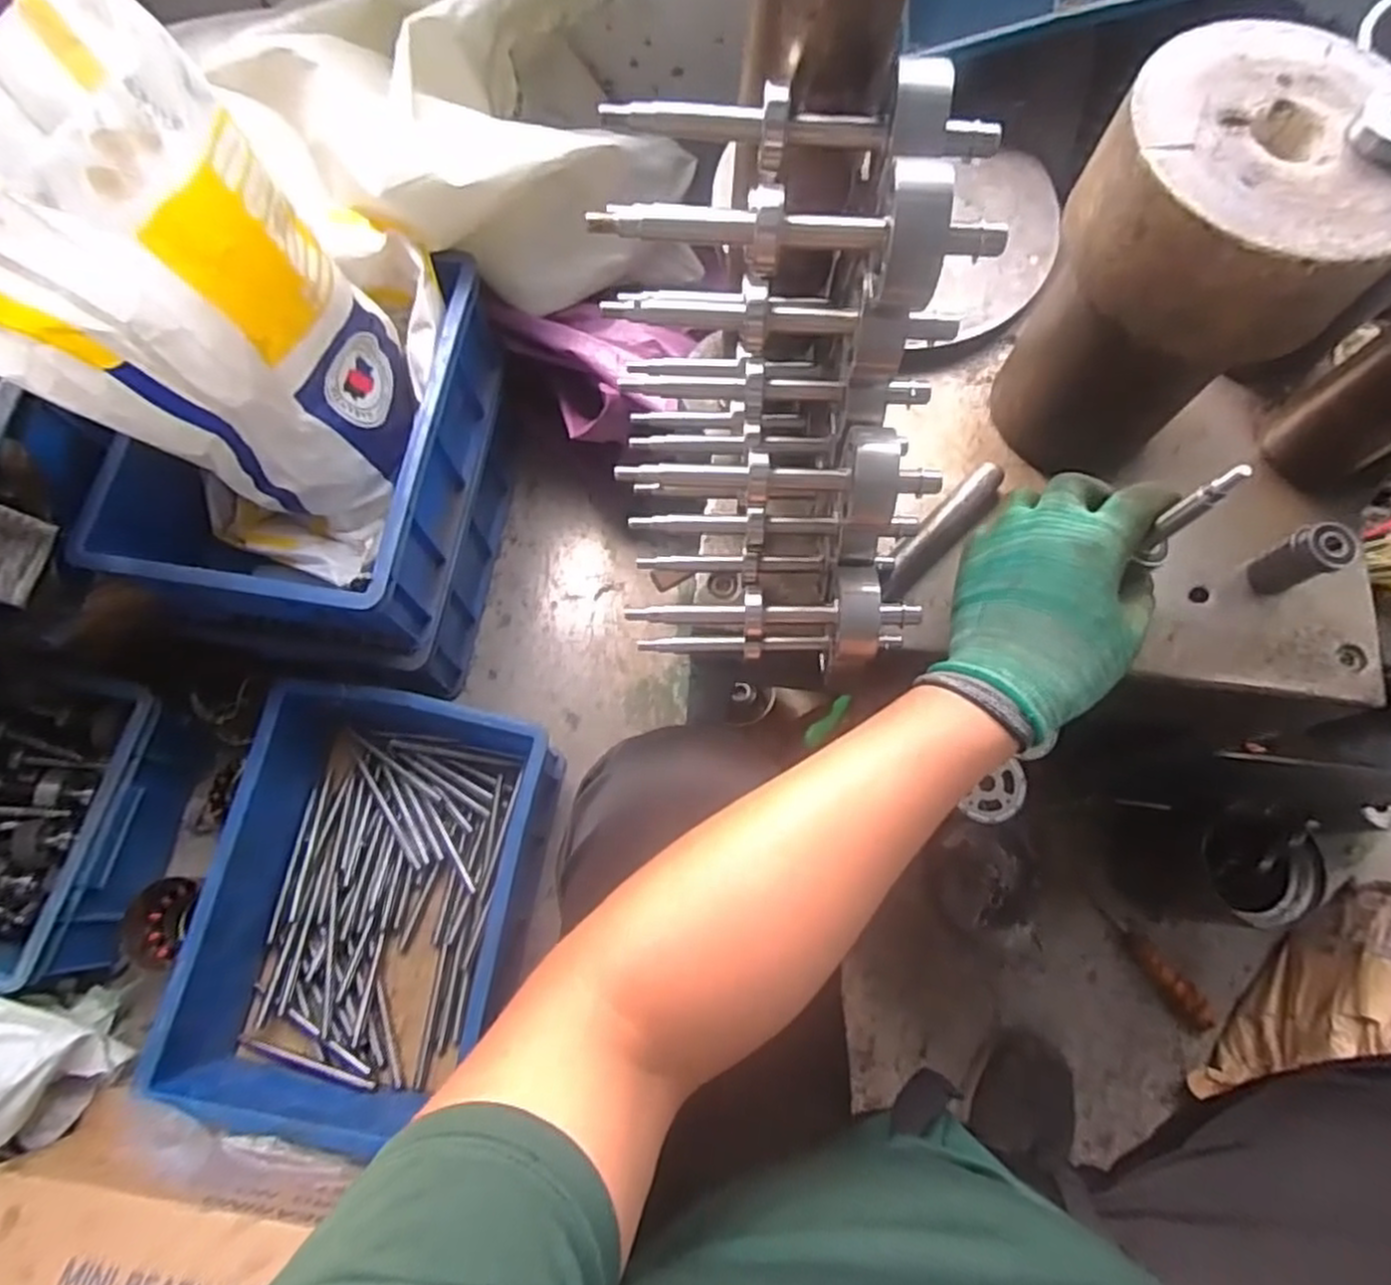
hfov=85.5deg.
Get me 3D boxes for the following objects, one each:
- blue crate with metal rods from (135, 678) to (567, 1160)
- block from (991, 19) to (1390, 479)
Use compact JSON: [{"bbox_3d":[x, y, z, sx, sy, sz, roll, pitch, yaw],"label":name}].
[{"bbox_3d":[-0.343,0.271,0.797,0.273,0.140,0.425,10,72,2],"label":"blue crate with metal rods"},{"bbox_3d":[0.274,-0.199,0.447,0.142,0.219,0.143,36,75,10],"label":"block"}]

